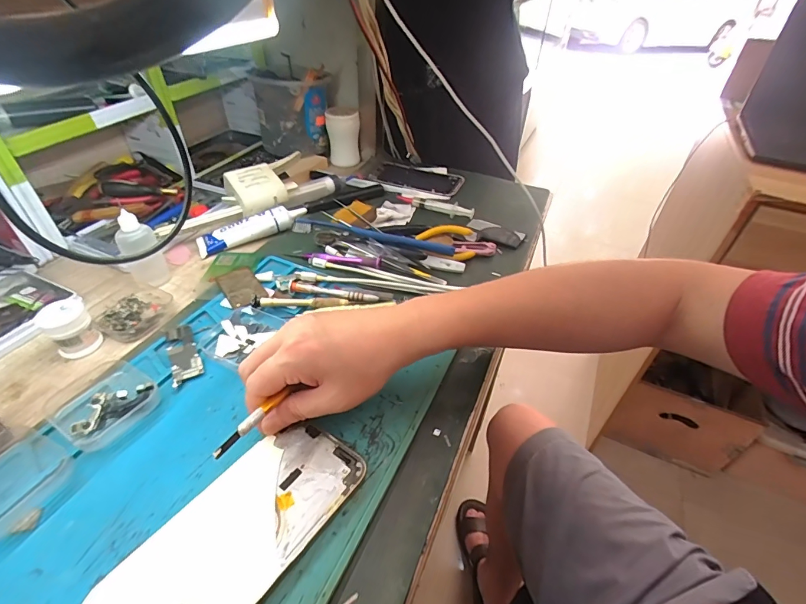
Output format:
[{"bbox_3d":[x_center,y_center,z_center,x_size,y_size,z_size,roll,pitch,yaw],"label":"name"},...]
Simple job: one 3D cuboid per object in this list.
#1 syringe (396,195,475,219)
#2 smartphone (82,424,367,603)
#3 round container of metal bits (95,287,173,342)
[{"bbox_3d":[0.045,-0.140,0.582,0.118,0.015,0.015,21,45,18],"label":"syringe"},{"bbox_3d":[-0.100,0.142,0.253,0.077,0.007,0.158,30,48,26],"label":"smartphone"},{"bbox_3d":[-0.261,0.008,0.401,0.046,0.020,0.066,14,43,10],"label":"round container of metal bits"}]

